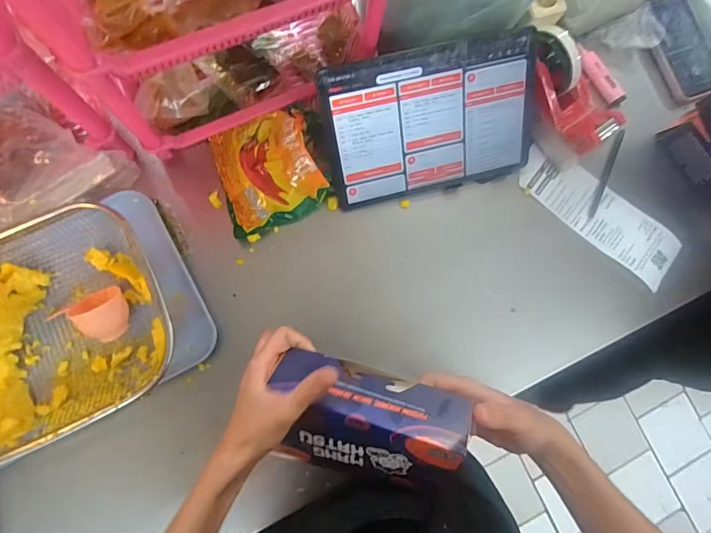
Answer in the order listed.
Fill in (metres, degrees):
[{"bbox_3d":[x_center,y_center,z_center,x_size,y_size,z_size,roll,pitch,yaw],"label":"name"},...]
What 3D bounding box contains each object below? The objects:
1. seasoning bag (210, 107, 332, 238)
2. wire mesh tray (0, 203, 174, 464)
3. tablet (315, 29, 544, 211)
[{"bbox_3d":[-0.098,-0.114,0.497,0.128,0.073,0.129,-15,84,-7],"label":"seasoning bag"},{"bbox_3d":[-0.341,0.071,0.443,0.282,0.064,0.222,-24,86,-8],"label":"wire mesh tray"},{"bbox_3d":[0.091,-0.168,0.498,0.248,0.013,0.163,-15,125,-7],"label":"tablet"}]

